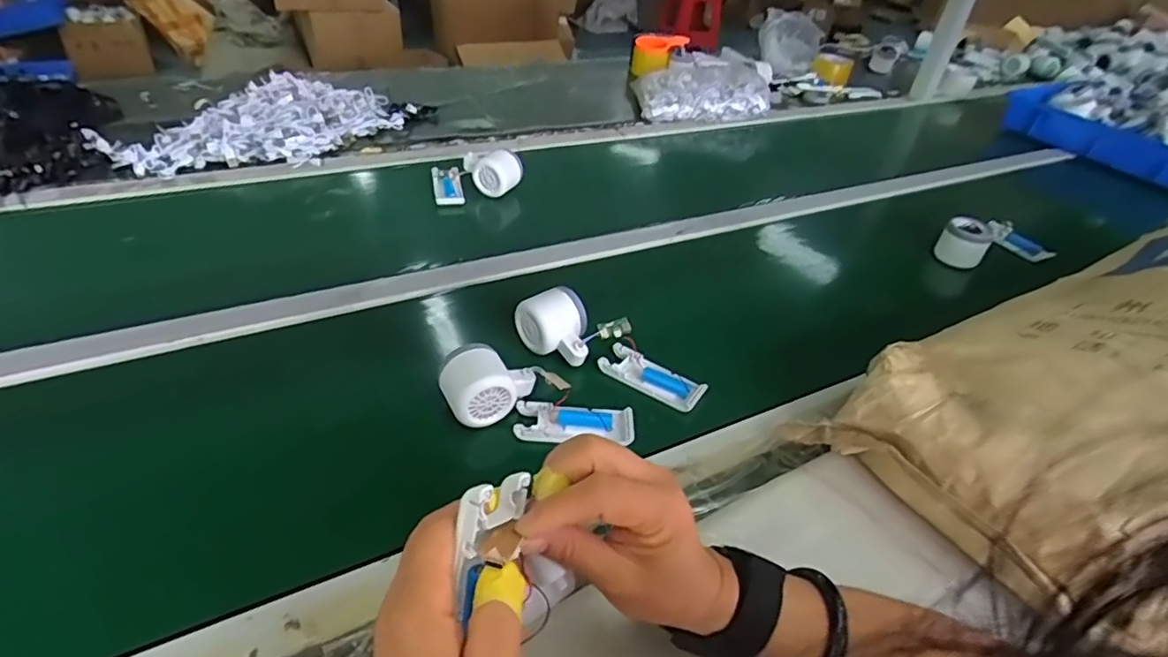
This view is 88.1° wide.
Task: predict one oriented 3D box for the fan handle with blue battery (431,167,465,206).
[{"bbox_3d":[-0.202,-0.214,0.893,0.040,0.014,0.089,-5,40,-14],"label":"fan handle with blue battery"}]

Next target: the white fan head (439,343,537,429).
[{"bbox_3d":[-0.084,0.048,0.544,0.081,0.047,0.054,-18,45,-27],"label":"white fan head"}]

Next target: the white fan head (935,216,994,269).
[{"bbox_3d":[0.533,-0.118,0.850,0.060,0.071,0.047,29,44,25],"label":"white fan head"}]

